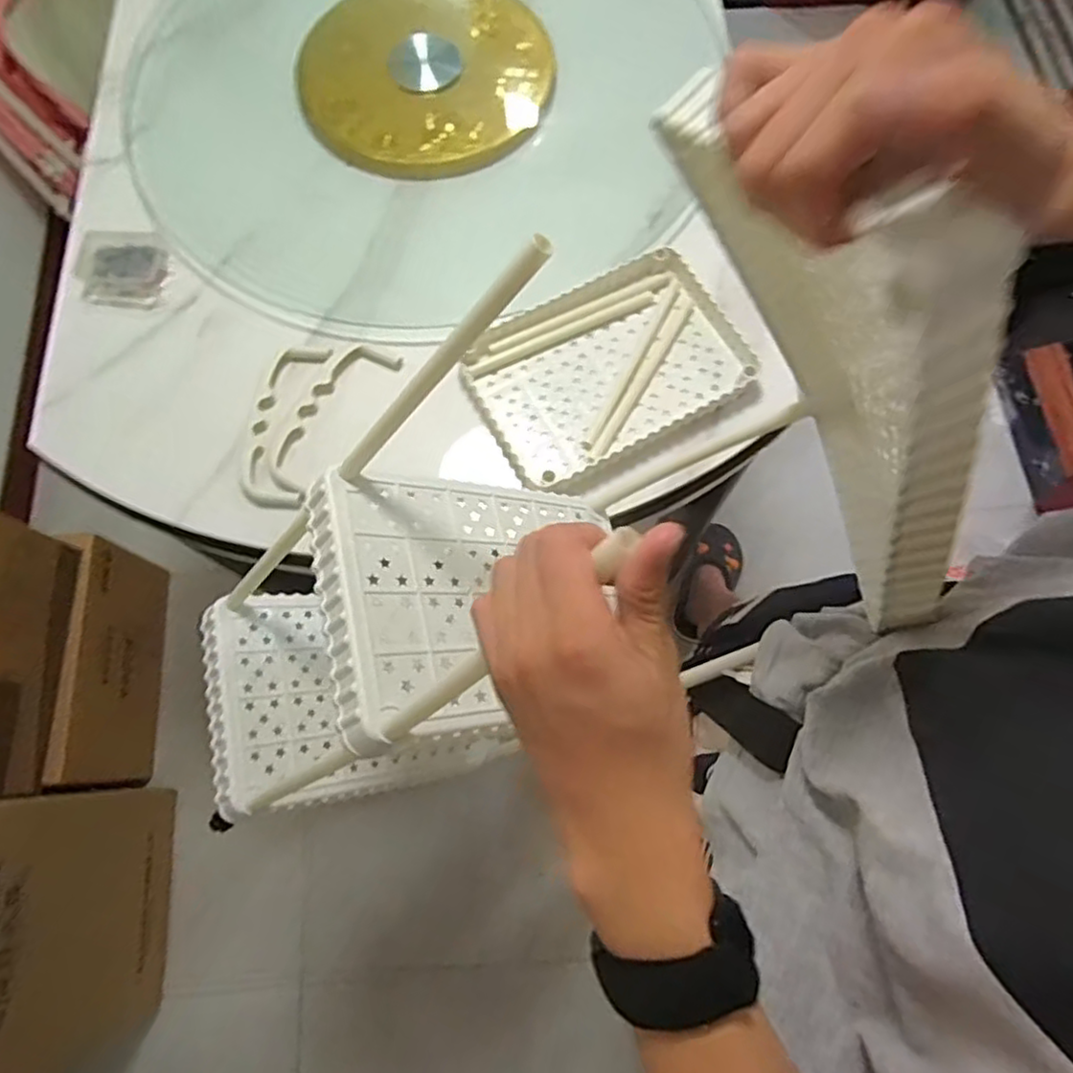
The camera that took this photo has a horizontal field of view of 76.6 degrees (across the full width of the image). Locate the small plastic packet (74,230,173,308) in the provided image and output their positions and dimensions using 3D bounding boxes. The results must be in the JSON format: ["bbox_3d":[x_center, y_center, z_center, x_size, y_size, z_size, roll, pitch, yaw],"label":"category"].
[{"bbox_3d":[-0.488,-0.317,0.801,0.100,0.022,0.086,2,71,1],"label":"small plastic packet"}]

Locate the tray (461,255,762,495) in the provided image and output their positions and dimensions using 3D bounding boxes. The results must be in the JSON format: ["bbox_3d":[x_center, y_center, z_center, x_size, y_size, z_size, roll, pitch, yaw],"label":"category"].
[{"bbox_3d":[0.082,-0.188,0.748,0.293,0.034,0.194,-29,74,-9],"label":"tray"}]

